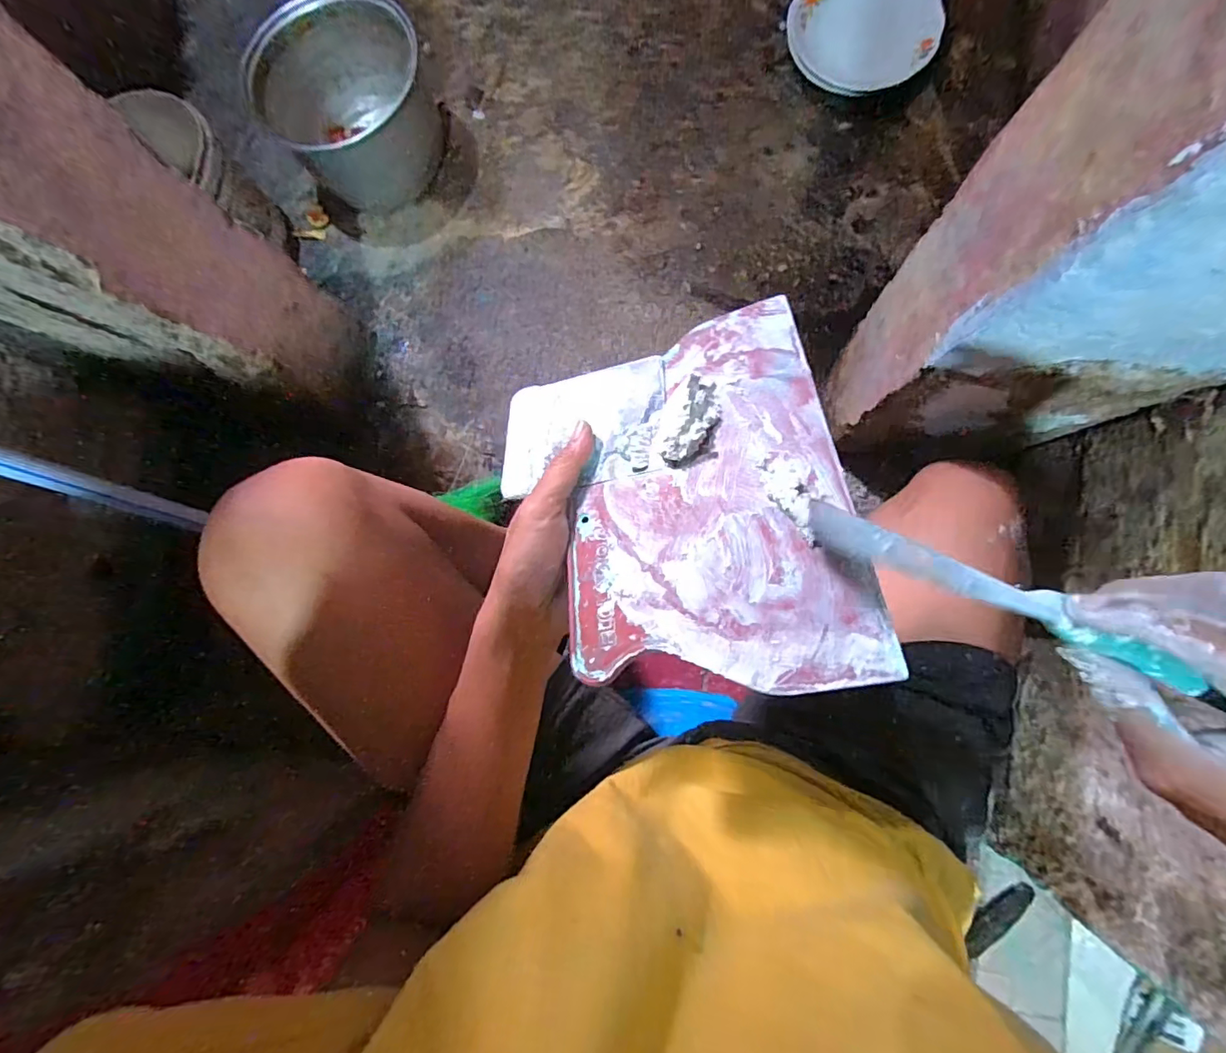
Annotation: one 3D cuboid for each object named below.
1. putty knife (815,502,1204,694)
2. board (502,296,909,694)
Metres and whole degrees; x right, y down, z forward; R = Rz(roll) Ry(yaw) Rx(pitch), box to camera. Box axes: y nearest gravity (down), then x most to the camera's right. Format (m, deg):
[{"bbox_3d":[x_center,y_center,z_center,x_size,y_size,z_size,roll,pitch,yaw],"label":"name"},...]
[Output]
[{"bbox_3d":[0.157,0.028,0.216,0.156,0.016,0.016,26,87,14],"label":"putty knife"},{"bbox_3d":[0.025,-0.015,0.273,0.172,0.013,0.205,-16,61,18],"label":"board"}]

